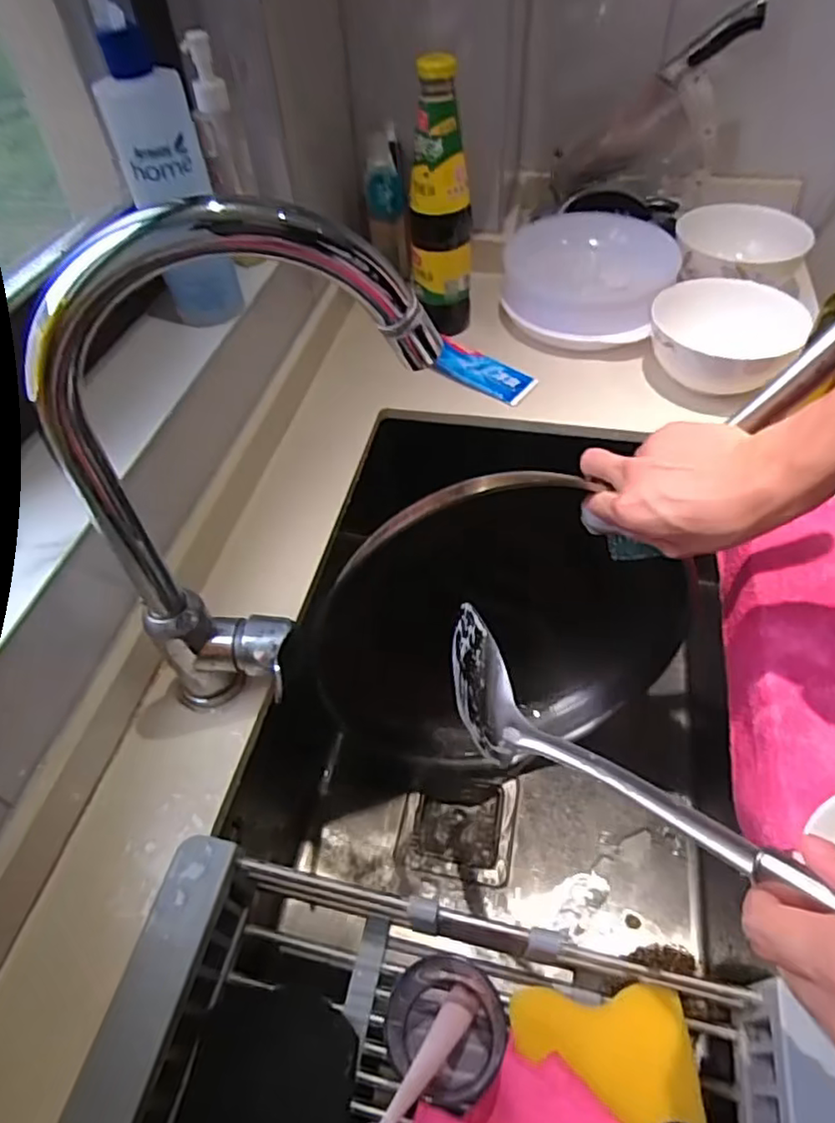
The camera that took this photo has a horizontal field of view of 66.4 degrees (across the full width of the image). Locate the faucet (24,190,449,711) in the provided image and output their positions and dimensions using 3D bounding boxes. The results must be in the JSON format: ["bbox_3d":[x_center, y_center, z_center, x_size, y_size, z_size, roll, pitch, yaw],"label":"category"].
[{"bbox_3d":[-0.087,-0.034,0.377,0.194,0.323,0.053,-27,54,-17],"label":"faucet"}]

